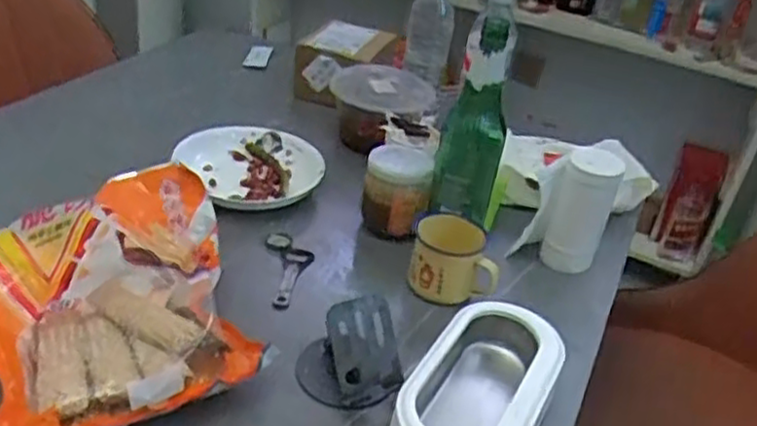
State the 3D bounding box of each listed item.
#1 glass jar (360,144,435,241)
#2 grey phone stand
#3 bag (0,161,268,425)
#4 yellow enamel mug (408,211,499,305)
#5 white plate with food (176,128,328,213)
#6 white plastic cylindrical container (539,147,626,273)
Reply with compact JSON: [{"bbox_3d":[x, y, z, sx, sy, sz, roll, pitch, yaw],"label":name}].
[{"bbox_3d":[0.020,-0.025,0.821,0.073,0.081,0.077,6,32,-4],"label":"glass jar"},{"bbox_3d":[-0.024,0.111,0.616,0.085,0.082,0.076,4,32,-7],"label":"grey phone stand"},{"bbox_3d":[-0.226,0.072,0.622,0.205,0.096,0.240,-9,36,-26],"label":"bag"},{"bbox_3d":[0.078,0.048,0.750,0.087,0.068,0.075,9,32,2],"label":"yellow enamel mug"},{"bbox_3d":[-0.151,-0.054,0.886,0.141,0.035,0.170,-18,40,-36],"label":"white plate with food"},{"bbox_3d":[0.225,0.001,0.803,0.057,0.134,0.065,19,33,17],"label":"white plastic cylindrical container"}]

